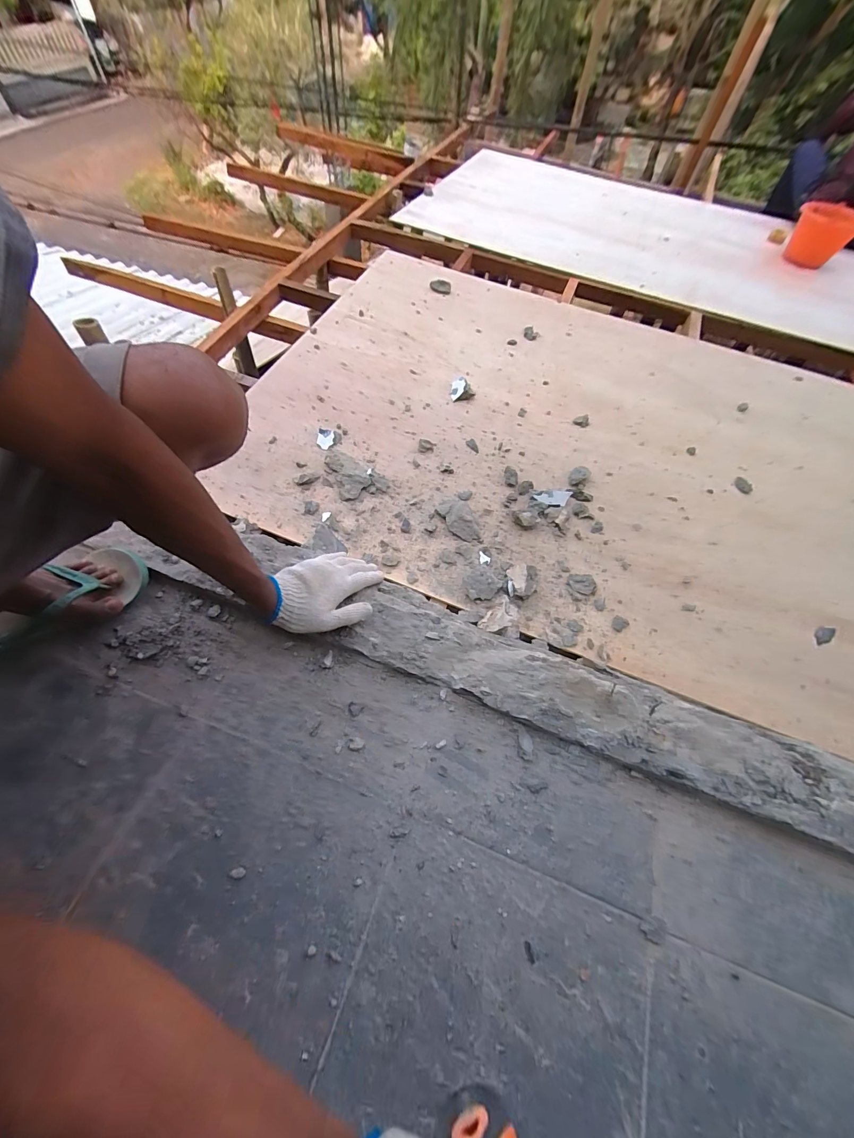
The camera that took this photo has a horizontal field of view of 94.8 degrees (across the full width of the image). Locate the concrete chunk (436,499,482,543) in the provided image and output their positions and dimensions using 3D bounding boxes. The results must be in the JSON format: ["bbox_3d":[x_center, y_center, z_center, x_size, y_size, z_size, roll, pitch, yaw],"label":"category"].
[{"bbox_3d":[0.072,-0.111,0.871,0.065,0.027,0.120,-24,66,-14],"label":"concrete chunk"}]

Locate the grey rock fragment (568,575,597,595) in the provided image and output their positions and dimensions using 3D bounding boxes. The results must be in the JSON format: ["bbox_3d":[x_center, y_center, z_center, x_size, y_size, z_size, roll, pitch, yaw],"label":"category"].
[{"bbox_3d":[0.320,0.032,0.809,0.056,0.013,0.043,8,62,2],"label":"grey rock fragment"}]

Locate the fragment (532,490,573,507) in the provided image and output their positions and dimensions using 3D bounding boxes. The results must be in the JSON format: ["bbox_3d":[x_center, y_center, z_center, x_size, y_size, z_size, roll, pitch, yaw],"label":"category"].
[{"bbox_3d":[0.286,-0.162,0.898,0.082,0.013,0.042,7,62,2],"label":"fragment"}]

